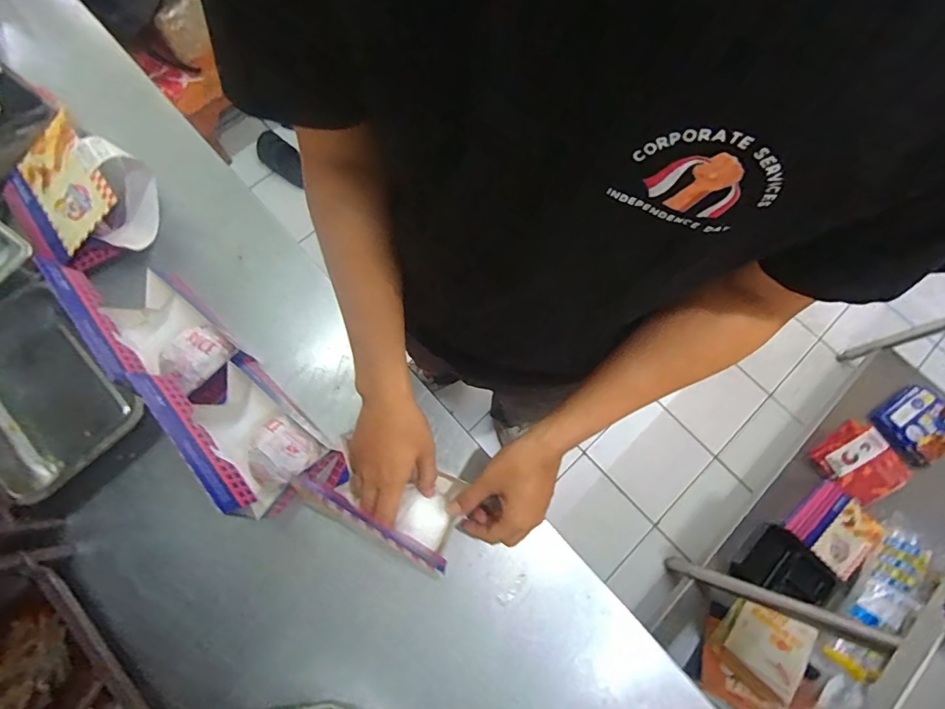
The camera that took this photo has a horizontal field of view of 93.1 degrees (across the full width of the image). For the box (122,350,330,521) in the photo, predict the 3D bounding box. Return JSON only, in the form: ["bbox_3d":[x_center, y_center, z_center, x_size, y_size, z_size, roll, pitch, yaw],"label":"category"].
[{"bbox_3d":[-0.267,0.081,0.516,0.100,0.152,0.182,-40,79,-12],"label":"box"}]

